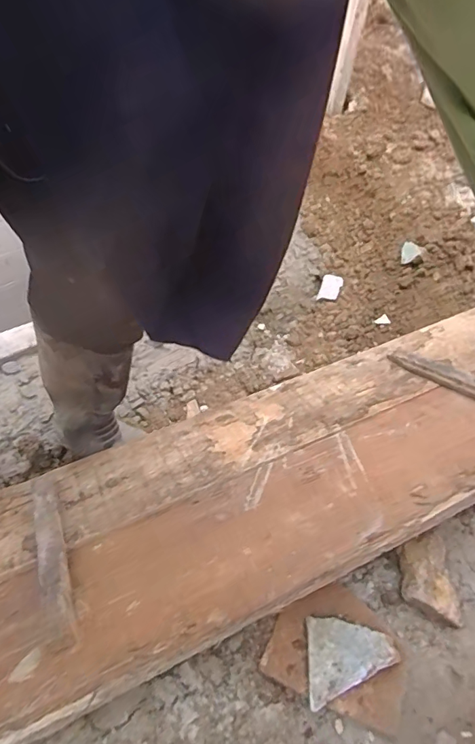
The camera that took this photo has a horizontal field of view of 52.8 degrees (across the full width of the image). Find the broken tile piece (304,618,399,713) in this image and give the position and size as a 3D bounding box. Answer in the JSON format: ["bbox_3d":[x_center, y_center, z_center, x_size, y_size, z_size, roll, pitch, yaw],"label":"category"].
[{"bbox_3d":[0.112,0.302,0.524,0.106,0.008,0.073,-19,56,-16],"label":"broken tile piece"}]

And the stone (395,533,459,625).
[{"bbox_3d":[0.229,0.250,0.578,0.065,0.034,0.100,-4,52,-8],"label":"stone"}]

